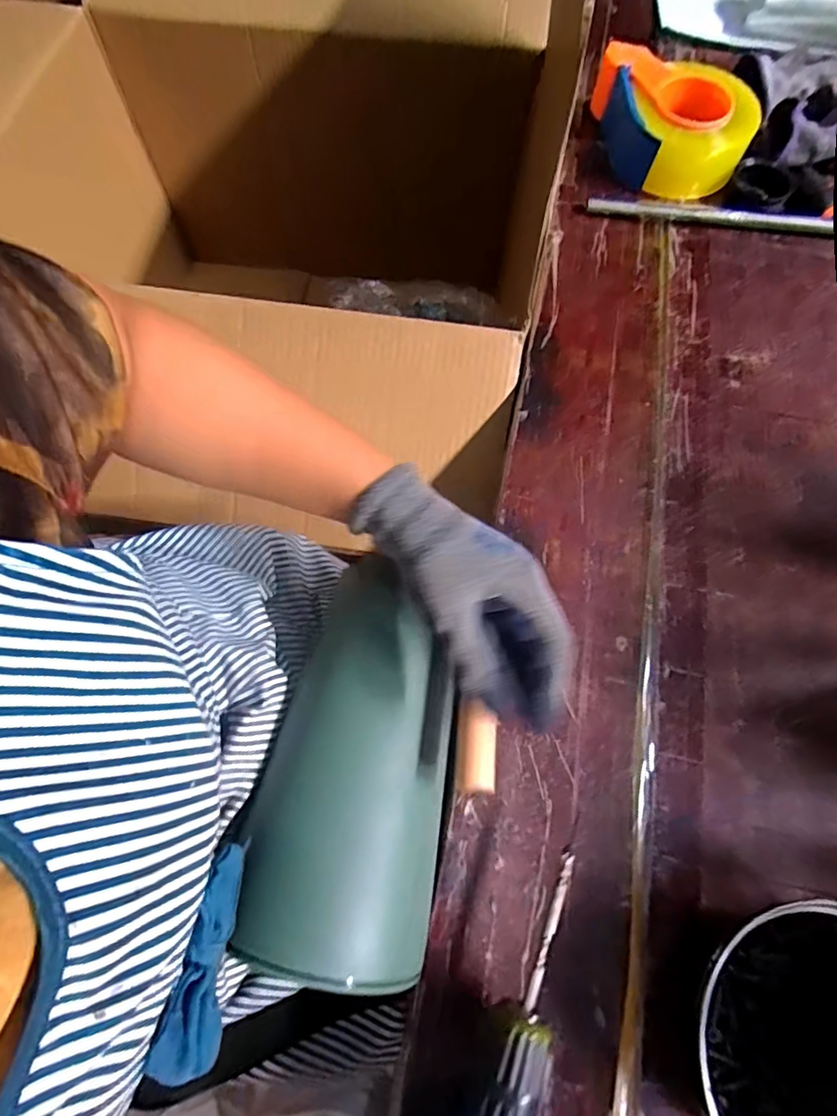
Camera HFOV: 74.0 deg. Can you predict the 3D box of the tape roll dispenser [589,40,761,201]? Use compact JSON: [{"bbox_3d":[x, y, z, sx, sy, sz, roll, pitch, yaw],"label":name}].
[{"bbox_3d":[0.278,-0.475,0.601,0.132,0.063,0.157,-11,69,-5],"label":"tape roll dispenser"}]

